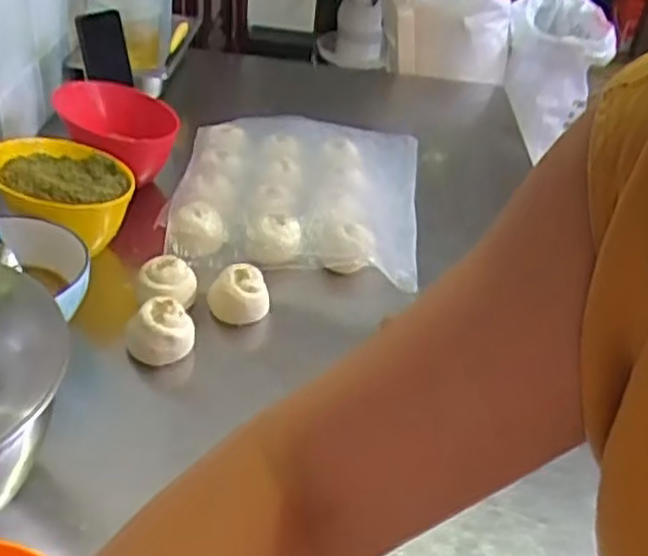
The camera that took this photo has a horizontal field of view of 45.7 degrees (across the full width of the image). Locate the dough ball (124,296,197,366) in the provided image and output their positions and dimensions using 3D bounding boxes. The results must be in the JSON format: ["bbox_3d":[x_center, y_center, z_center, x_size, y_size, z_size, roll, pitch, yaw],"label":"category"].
[{"bbox_3d":[-0.170,0.056,0.807,0.069,0.065,0.067,4,35,-3],"label":"dough ball"}]

